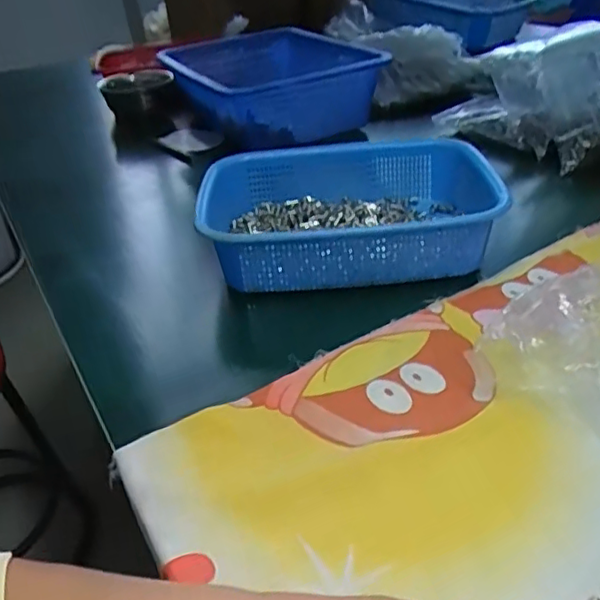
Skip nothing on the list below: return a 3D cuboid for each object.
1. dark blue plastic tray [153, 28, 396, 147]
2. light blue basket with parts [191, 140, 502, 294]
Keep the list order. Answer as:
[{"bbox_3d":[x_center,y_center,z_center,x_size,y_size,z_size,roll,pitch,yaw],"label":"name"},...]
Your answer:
[{"bbox_3d":[-0.041,-0.342,0.915,0.245,0.098,0.340,-19,36,-16],"label":"dark blue plastic tray"},{"bbox_3d":[0.045,-0.091,0.612,0.270,0.069,0.209,-5,35,2],"label":"light blue basket with parts"}]

